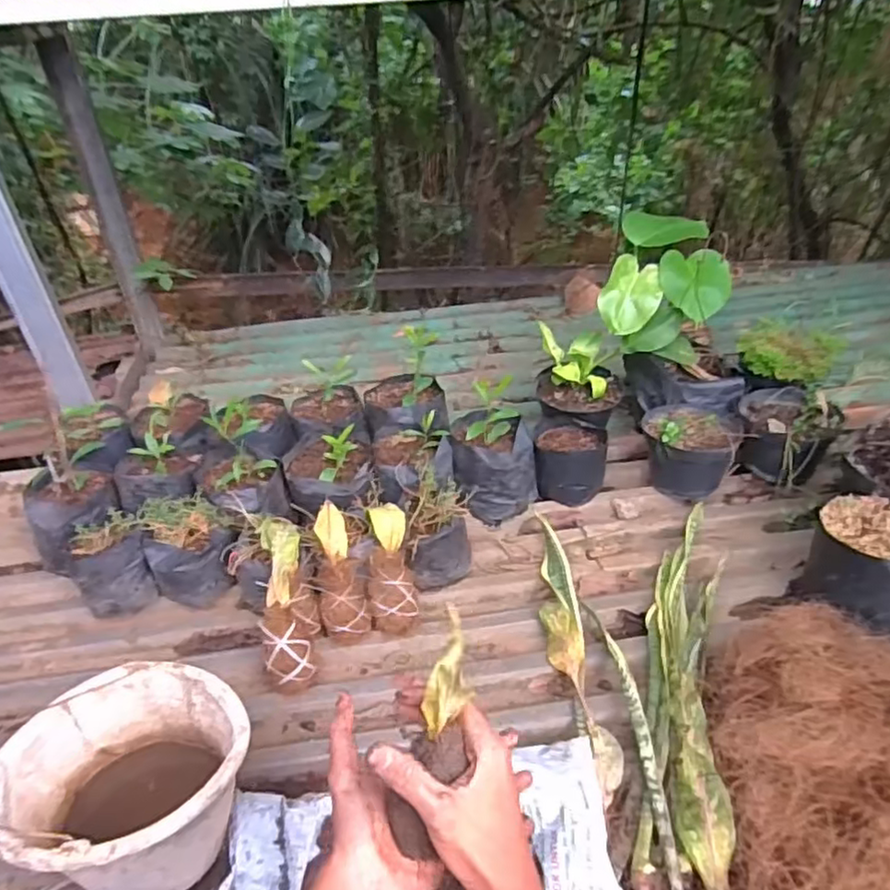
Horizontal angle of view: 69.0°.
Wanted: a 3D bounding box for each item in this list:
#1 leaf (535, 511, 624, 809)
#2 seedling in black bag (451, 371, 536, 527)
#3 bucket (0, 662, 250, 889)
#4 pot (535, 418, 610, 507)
[{"bbox_3d":[0.179,0.280,0.958,0.066,0.038,0.472,-3,36,-1],"label":"leaf"},{"bbox_3d":[0.087,0.023,1.186,0.149,0.219,0.167,-6,36,-6],"label":"seedling in black bag"},{"bbox_3d":[-0.341,0.383,0.724,0.242,0.186,0.220,-1,38,0],"label":"bucket"},{"bbox_3d":[0.238,0.030,1.235,0.125,0.128,0.137,-1,38,0],"label":"pot"}]

